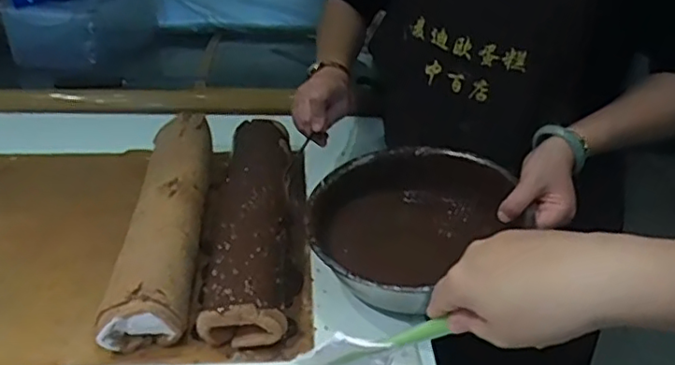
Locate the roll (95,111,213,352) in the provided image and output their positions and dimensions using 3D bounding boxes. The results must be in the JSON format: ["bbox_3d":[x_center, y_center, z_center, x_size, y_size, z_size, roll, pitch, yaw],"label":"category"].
[{"bbox_3d":[-0.199,0.037,0.732,0.078,0.071,0.363,-1,34,-5],"label":"roll"}]

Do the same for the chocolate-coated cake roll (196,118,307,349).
[{"bbox_3d":[-0.095,0.040,0.735,0.104,0.067,0.352,2,34,0],"label":"chocolate-coated cake roll"}]

